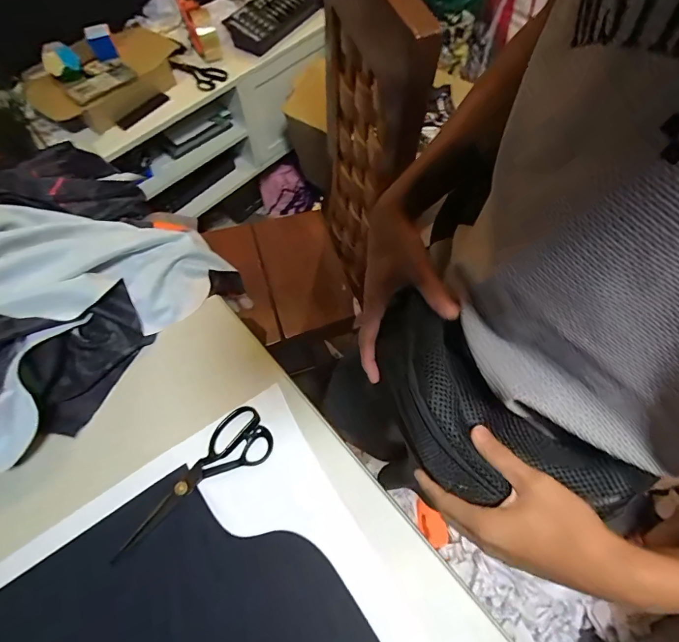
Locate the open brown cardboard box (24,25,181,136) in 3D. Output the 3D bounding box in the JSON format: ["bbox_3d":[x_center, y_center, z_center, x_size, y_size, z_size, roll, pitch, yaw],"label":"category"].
[{"bbox_3d":[-0.590,-0.634,1.008,0.187,0.102,0.404,33,68,16],"label":"open brown cardboard box"}]

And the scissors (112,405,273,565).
[{"bbox_3d":[-0.201,0.208,0.524,0.230,0.014,0.080,-34,68,-15],"label":"scissors"}]

